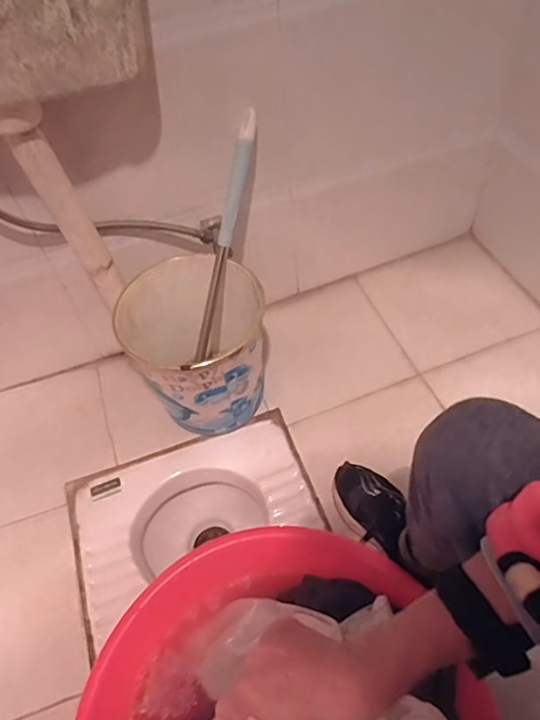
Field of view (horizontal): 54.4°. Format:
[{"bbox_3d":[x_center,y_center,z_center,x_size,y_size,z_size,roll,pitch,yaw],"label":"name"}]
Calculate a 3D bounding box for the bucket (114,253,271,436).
[{"bbox_3d":[-0.120,-0.005,0.974,0.239,0.278,0.233,-3,52,4],"label":"bucket"}]

